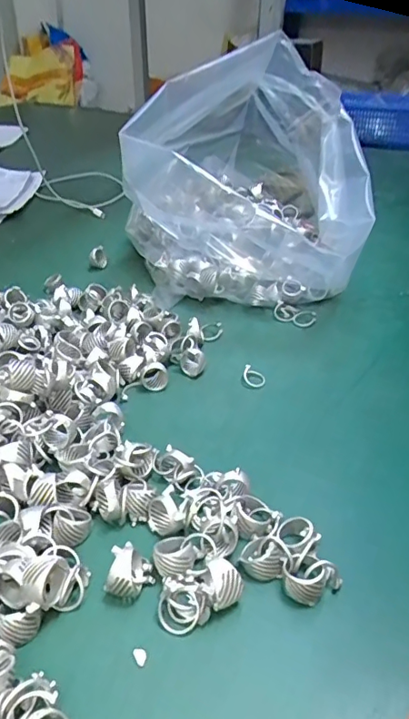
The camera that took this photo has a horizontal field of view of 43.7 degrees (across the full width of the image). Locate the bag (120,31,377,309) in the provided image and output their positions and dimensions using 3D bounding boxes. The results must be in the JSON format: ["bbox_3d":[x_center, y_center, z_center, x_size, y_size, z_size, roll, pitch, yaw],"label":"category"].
[{"bbox_3d":[0.042,-0.236,0.602,0.230,0.222,0.325,1,34,-1],"label":"bag"}]

